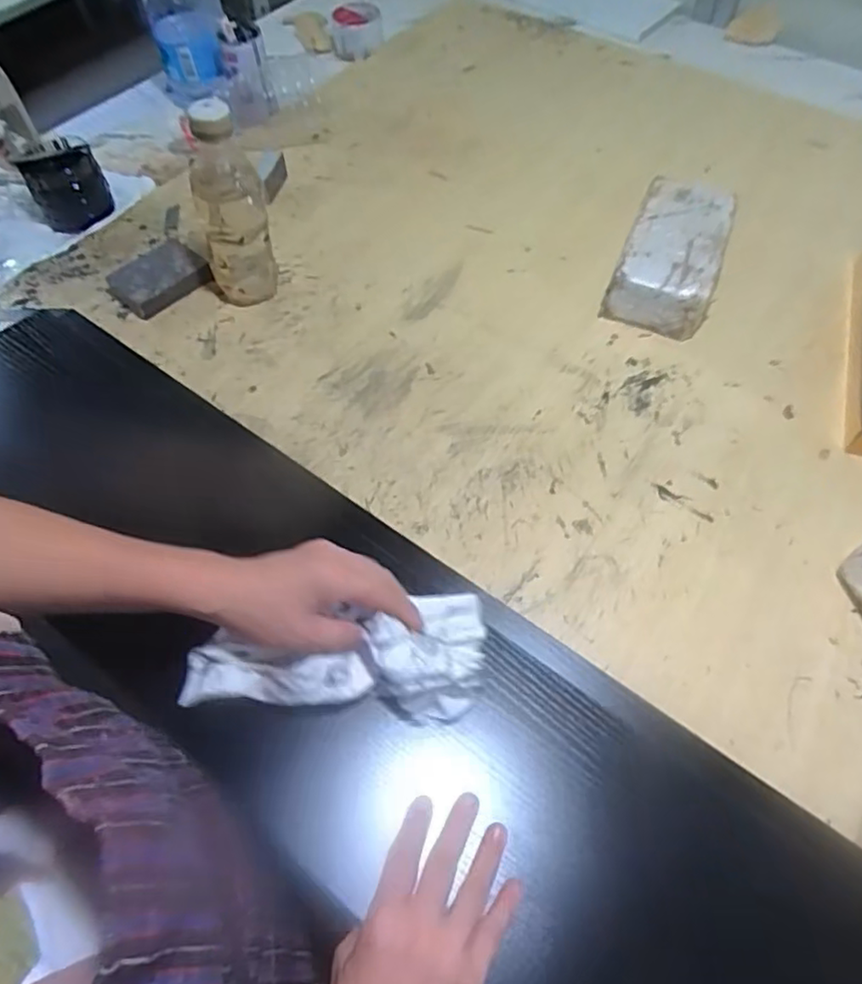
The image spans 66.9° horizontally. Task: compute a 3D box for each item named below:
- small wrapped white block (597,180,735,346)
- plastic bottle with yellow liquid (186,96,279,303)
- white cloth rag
[{"bbox_3d":[0.284,-0.279,0.766,0.114,0.067,0.199,20,61,13],"label":"small wrapped white block"},{"bbox_3d":[-0.215,-0.297,0.702,0.073,0.199,0.083,-19,61,-10],"label":"plastic bottle with yellow liquid"},{"bbox_3d":[-0.067,0.123,0.476,0.216,0.053,0.084,-4,59,-5],"label":"white cloth rag"}]

